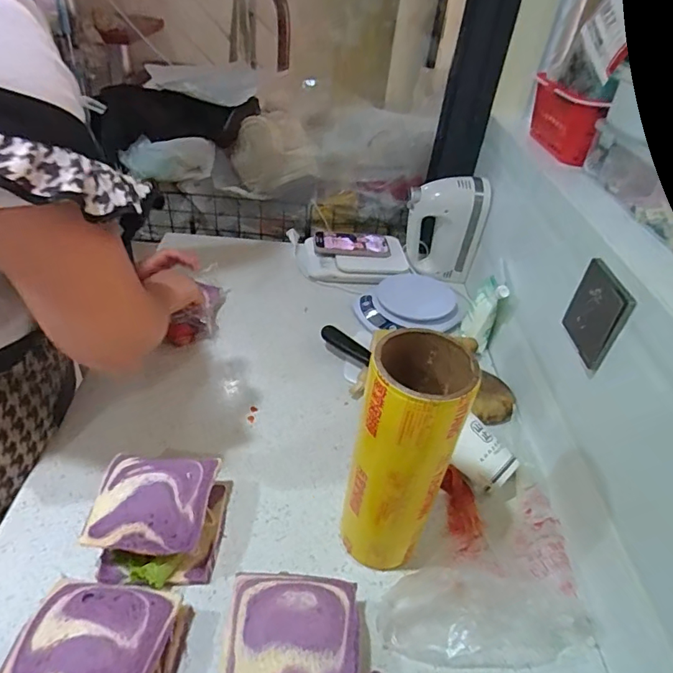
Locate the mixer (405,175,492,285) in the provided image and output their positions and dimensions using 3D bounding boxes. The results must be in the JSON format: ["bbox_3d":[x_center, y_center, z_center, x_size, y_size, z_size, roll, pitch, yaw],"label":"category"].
[{"bbox_3d":[0.204,-0.208,0.928,0.140,0.188,0.068,11,40,6],"label":"mixer"}]

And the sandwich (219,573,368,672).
[{"bbox_3d":[-0.035,0.282,0.426,0.125,0.059,0.122,6,40,0],"label":"sandwich"}]

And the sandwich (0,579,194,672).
[{"bbox_3d":[-0.201,0.272,0.414,0.123,0.058,0.110,9,40,4],"label":"sandwich"}]

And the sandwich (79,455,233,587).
[{"bbox_3d":[-0.183,0.189,0.511,0.125,0.064,0.124,2,40,-4],"label":"sandwich"}]

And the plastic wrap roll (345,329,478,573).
[{"bbox_3d":[0.062,0.120,0.469,0.080,0.263,0.094,14,41,9],"label":"plastic wrap roll"}]

